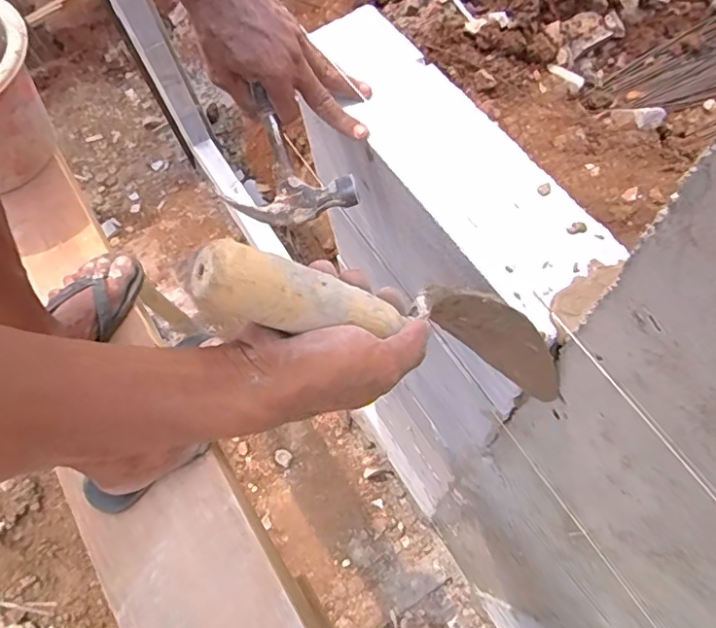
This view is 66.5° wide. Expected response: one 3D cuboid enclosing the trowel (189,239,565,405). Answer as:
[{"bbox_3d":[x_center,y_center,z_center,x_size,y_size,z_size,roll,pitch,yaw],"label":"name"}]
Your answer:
[{"bbox_3d":[0.043,0.010,0.342,0.299,0.067,0.047,13,53,-42],"label":"trowel"}]

